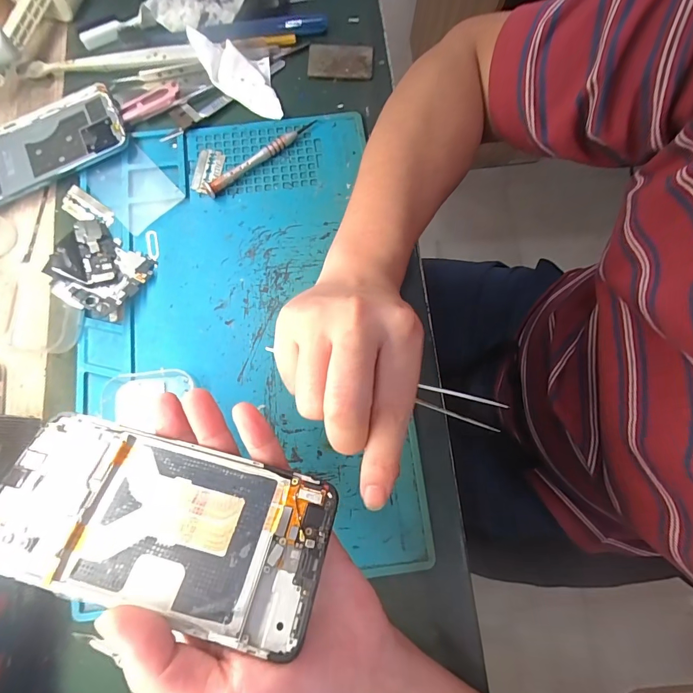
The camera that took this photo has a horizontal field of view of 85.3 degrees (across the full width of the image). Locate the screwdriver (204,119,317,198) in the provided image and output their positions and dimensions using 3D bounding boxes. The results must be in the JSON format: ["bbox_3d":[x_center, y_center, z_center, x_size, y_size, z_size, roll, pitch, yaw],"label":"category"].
[{"bbox_3d":[-0.073,-0.166,0.327,0.114,0.012,0.010,-39,80,-9],"label":"screwdriver"}]

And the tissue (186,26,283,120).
[{"bbox_3d":[-0.097,-0.256,0.348,0.096,0.028,0.044,34,78,-13],"label":"tissue"}]

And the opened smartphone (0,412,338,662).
[{"bbox_3d":[-0.087,0.081,0.177,0.154,0.005,0.071,13,59,4],"label":"opened smartphone"}]

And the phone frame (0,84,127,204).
[{"bbox_3d":[-0.264,-0.175,0.324,0.140,0.011,0.075,-24,78,-7],"label":"phone frame"}]

